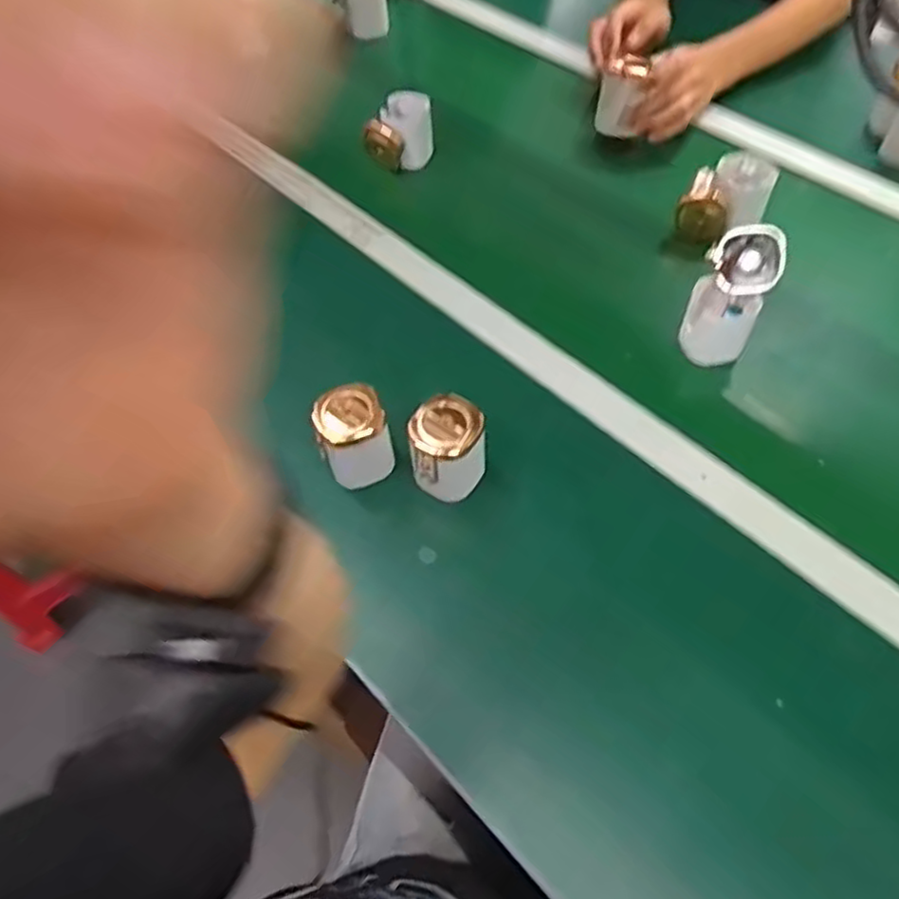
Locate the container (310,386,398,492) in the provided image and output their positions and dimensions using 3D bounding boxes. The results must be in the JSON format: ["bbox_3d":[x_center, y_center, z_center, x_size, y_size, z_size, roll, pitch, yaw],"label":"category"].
[{"bbox_3d":[-0.080,-0.011,0.572,0.056,0.078,0.048,-22,58,-10],"label":"container"}]

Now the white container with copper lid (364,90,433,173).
[{"bbox_3d":[-0.059,-0.382,0.820,0.077,0.068,0.055,-1,57,4],"label":"white container with copper lid"}]

